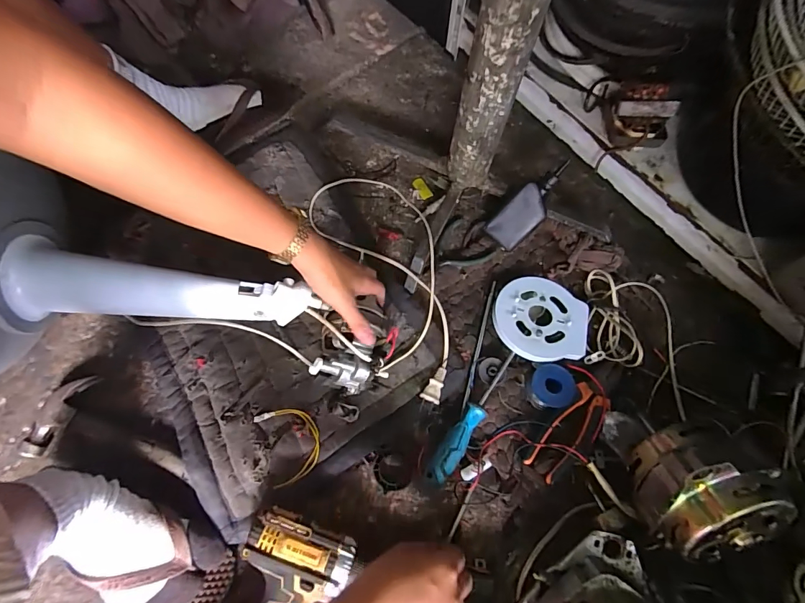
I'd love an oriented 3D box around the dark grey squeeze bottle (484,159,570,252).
[{"bbox_3d":[0.174,-0.132,0.556,0.055,0.137,0.038,44,31,12],"label":"dark grey squeeze bottle"}]

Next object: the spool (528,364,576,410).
[{"bbox_3d":[0.192,0.111,0.514,0.056,0.025,0.055,15,67,20],"label":"spool"}]

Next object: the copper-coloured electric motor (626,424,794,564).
[{"bbox_3d":[0.304,0.202,0.414,0.104,0.099,0.137,0,116,-12],"label":"copper-coloured electric motor"}]

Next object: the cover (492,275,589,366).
[{"bbox_3d":[0.186,0.025,0.550,0.123,0.035,0.121,1,71,-2],"label":"cover"}]

